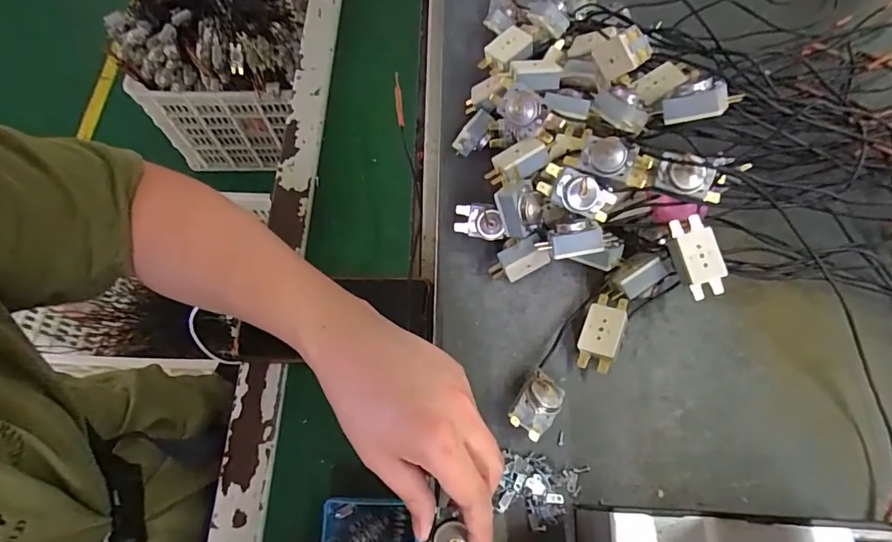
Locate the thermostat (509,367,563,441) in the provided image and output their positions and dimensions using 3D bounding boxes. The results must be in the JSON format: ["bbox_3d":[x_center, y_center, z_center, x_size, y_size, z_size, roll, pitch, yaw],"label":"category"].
[{"bbox_3d":[0.065,0.099,0.348,0.028,0.032,0.043,30,69,15],"label":"thermostat"}]

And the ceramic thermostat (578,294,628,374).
[{"bbox_3d":[0.119,0.048,0.372,0.028,0.030,0.057,22,67,12],"label":"ceramic thermostat"}]

